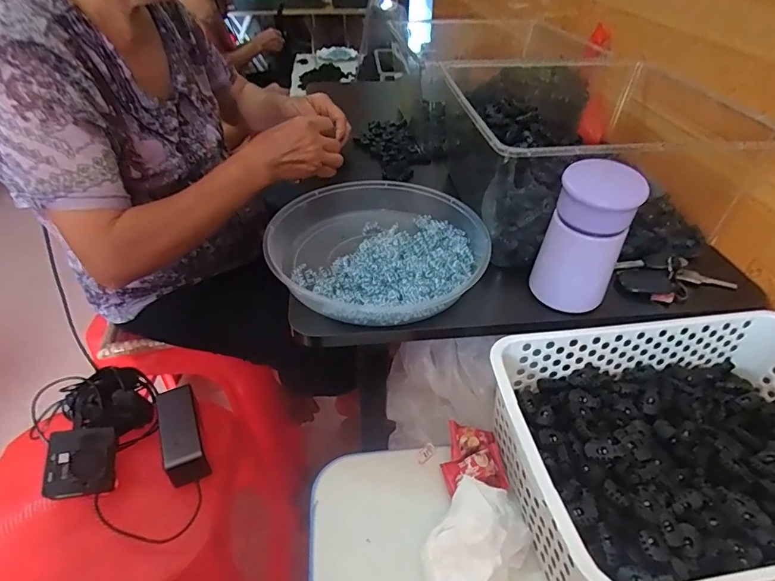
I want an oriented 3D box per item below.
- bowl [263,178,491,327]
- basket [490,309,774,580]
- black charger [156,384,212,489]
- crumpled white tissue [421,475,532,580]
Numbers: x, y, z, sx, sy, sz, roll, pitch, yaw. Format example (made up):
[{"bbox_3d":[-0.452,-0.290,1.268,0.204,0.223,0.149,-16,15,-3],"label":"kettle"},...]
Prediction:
[{"bbox_3d":[-0.010,-0.051,0.501,0.228,0.047,0.224,-3,41,2],"label":"bowl"},{"bbox_3d":[0.257,0.128,0.375,0.317,0.107,0.208,-10,41,-6],"label":"basket"},{"bbox_3d":[-0.282,0.195,0.626,0.047,0.047,0.127,-20,43,-16],"label":"black charger"},{"bbox_3d":[0.064,0.211,0.351,0.069,0.029,0.118,17,45,23],"label":"crumpled white tissue"}]

